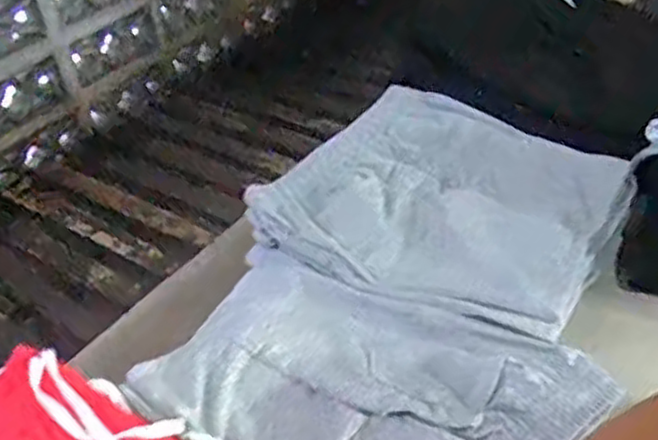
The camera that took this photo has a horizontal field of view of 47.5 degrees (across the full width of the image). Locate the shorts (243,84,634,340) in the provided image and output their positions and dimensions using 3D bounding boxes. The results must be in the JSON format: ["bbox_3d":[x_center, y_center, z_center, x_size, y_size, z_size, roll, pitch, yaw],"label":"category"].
[{"bbox_3d":[0.132,-0.030,0.884,0.380,0.057,0.309,20,47,28],"label":"shorts"}]

